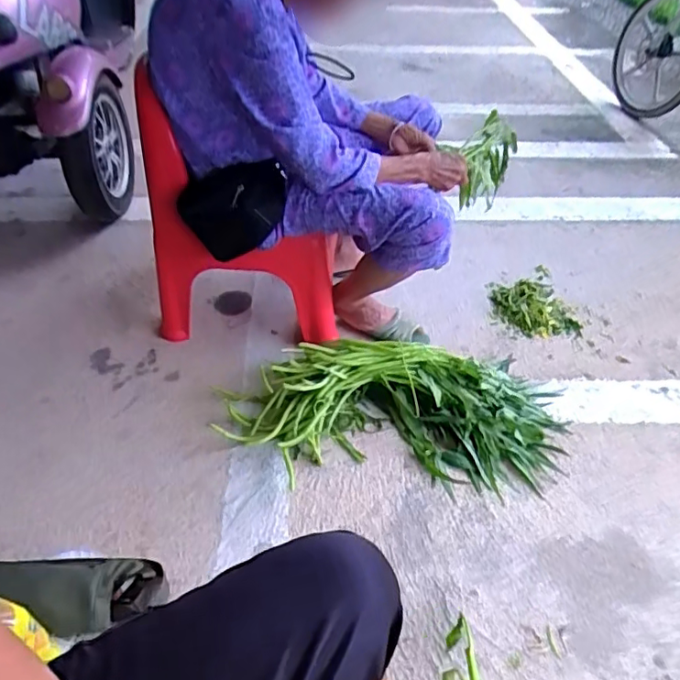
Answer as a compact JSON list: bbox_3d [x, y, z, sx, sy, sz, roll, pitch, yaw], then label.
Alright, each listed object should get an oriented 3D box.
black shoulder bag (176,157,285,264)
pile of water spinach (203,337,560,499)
[{"bbox_3d":[-0.199,-0.235,1.066,0.191,0.183,0.066,11,43,10],"label":"black shoulder bag"},{"bbox_3d":[0.113,0.133,1.117,0.661,0.114,0.288,0,43,-1],"label":"pile of water spinach"}]

